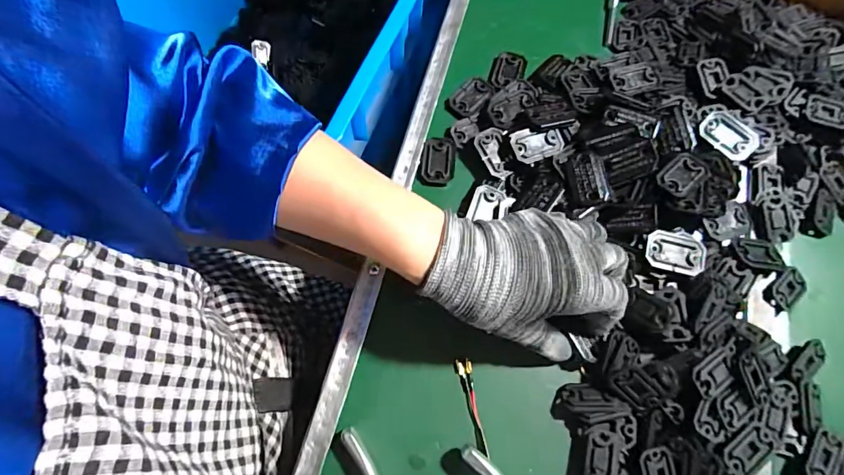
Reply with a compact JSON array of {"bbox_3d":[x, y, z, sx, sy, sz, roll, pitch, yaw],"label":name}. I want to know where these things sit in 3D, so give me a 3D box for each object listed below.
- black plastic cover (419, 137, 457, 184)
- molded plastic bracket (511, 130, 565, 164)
[{"bbox_3d":[0.014,-0.064,0.381,0.027,0.006,0.041,6,71,3],"label":"black plastic cover"},{"bbox_3d":[0.093,-0.075,0.370,0.041,0.011,0.026,-18,71,-6],"label":"molded plastic bracket"}]

